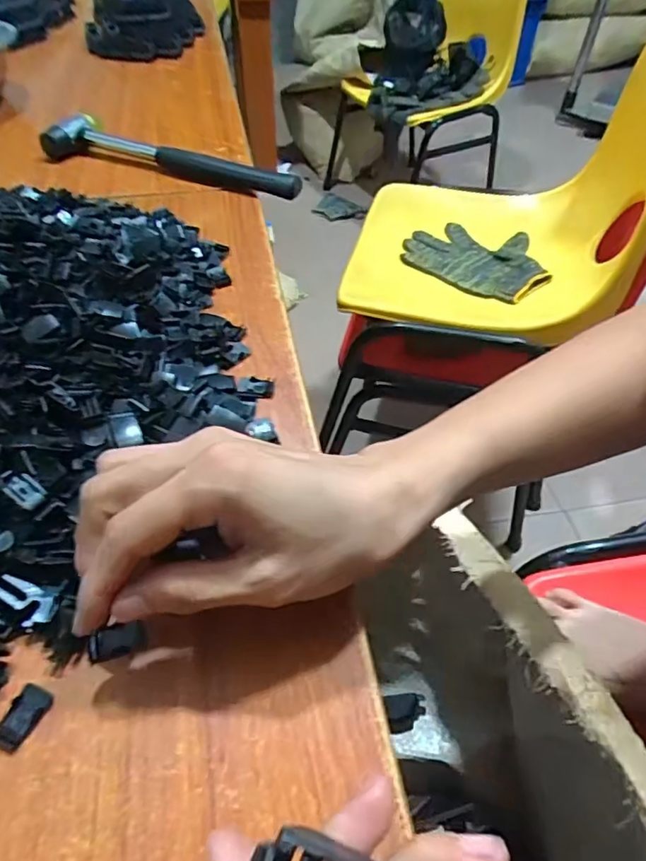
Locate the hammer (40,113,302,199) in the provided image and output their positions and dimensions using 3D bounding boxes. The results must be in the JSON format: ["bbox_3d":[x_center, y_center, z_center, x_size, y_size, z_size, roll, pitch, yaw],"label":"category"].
[{"bbox_3d":[-0.128,-0.237,0.472,0.230,0.025,0.052,14,52,12],"label":"hammer"}]

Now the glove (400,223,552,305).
[{"bbox_3d":[0.219,-0.243,0.766,0.193,0.018,0.144,29,55,22],"label":"glove"}]

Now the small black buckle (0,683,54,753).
[{"bbox_3d":[-0.109,0.103,0.198,0.012,0.004,0.021,21,54,17],"label":"small black buckle"}]

